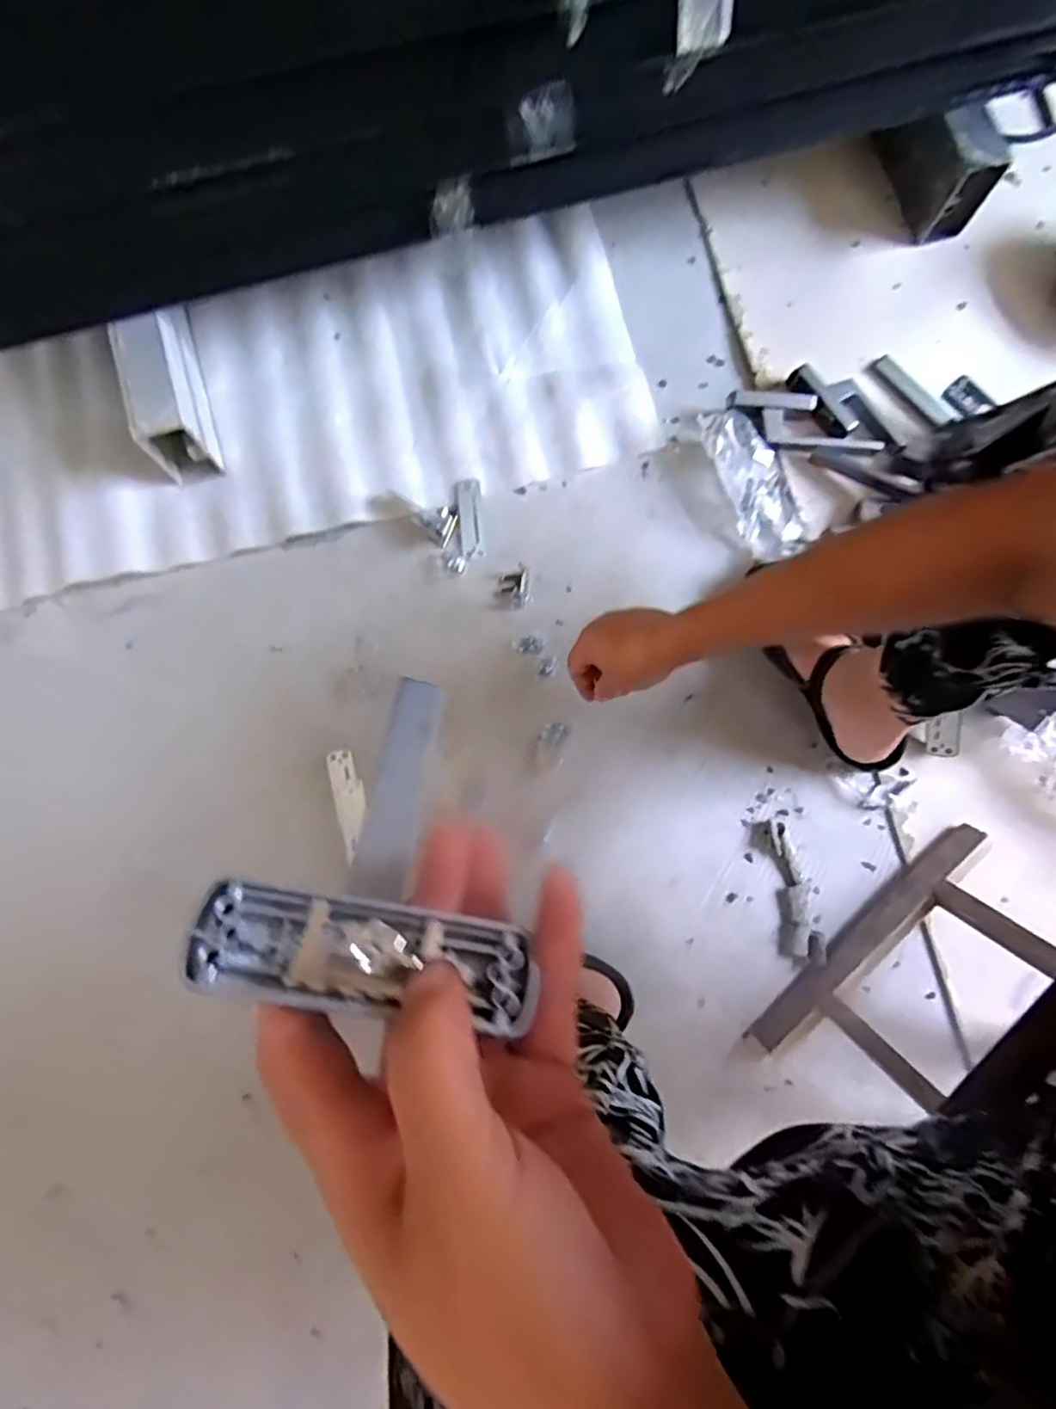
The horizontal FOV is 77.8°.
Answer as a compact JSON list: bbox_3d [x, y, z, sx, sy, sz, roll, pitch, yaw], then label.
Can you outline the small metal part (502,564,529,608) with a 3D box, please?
[{"bbox_3d":[-0.015,-0.137,0.760,0.030,0.009,0.050,0,80,0],"label":"small metal part"}]

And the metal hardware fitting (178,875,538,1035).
[{"bbox_3d":[-0.047,0.073,0.193,0.098,0.016,0.032,11,42,-11],"label":"metal hardware fitting"}]

